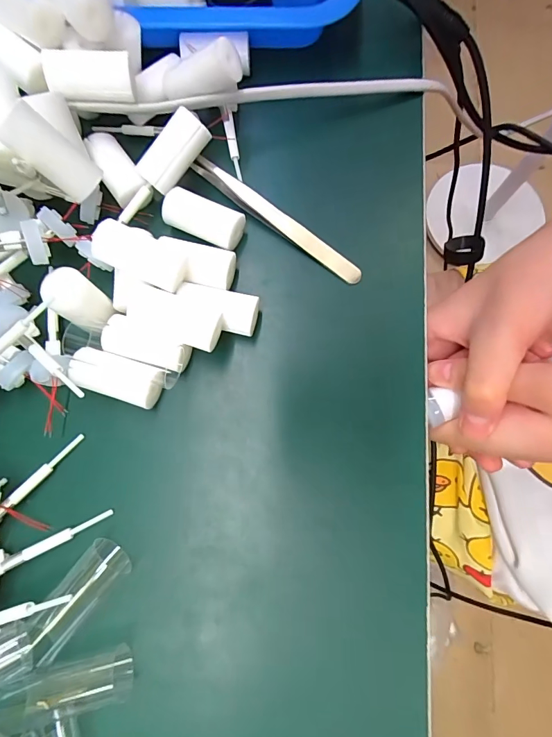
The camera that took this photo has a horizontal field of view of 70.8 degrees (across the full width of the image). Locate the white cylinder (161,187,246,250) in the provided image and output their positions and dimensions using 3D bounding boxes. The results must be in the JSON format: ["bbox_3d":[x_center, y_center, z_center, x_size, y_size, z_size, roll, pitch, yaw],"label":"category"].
[{"bbox_3d":[-0.038,-0.079,0.212,0.044,0.019,0.019,24,79,6],"label":"white cylinder"}]

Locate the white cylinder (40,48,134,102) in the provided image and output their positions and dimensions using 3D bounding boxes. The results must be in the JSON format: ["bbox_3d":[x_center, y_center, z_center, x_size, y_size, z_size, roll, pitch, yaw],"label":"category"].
[{"bbox_3d":[-0.093,-0.144,0.192,0.040,0.013,0.017,-5,78,0],"label":"white cylinder"}]

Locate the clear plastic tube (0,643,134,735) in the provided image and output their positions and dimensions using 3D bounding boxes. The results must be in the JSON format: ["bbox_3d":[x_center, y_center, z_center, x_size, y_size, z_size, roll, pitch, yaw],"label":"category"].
[{"bbox_3d":[-0.089,0.134,0.164,0.051,0.016,0.017,-10,78,-2],"label":"clear plastic tube"}]

